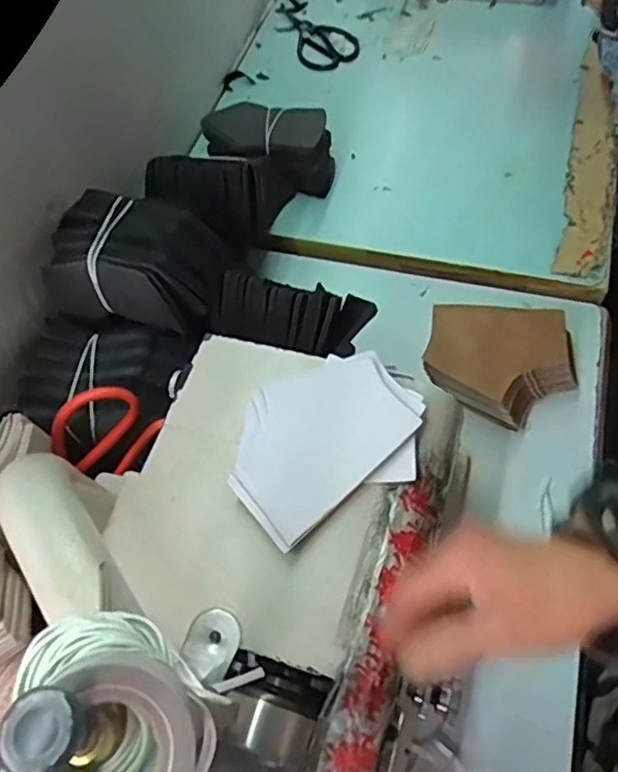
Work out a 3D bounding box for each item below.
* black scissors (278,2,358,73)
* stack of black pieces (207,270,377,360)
[{"bbox_3d":[-0.006,-0.530,0.932,0.185,0.006,0.091,40,71,22],"label":"black scissors"},{"bbox_3d":[-0.015,-0.064,0.537,0.133,0.038,0.062,13,63,11],"label":"stack of black pieces"}]

